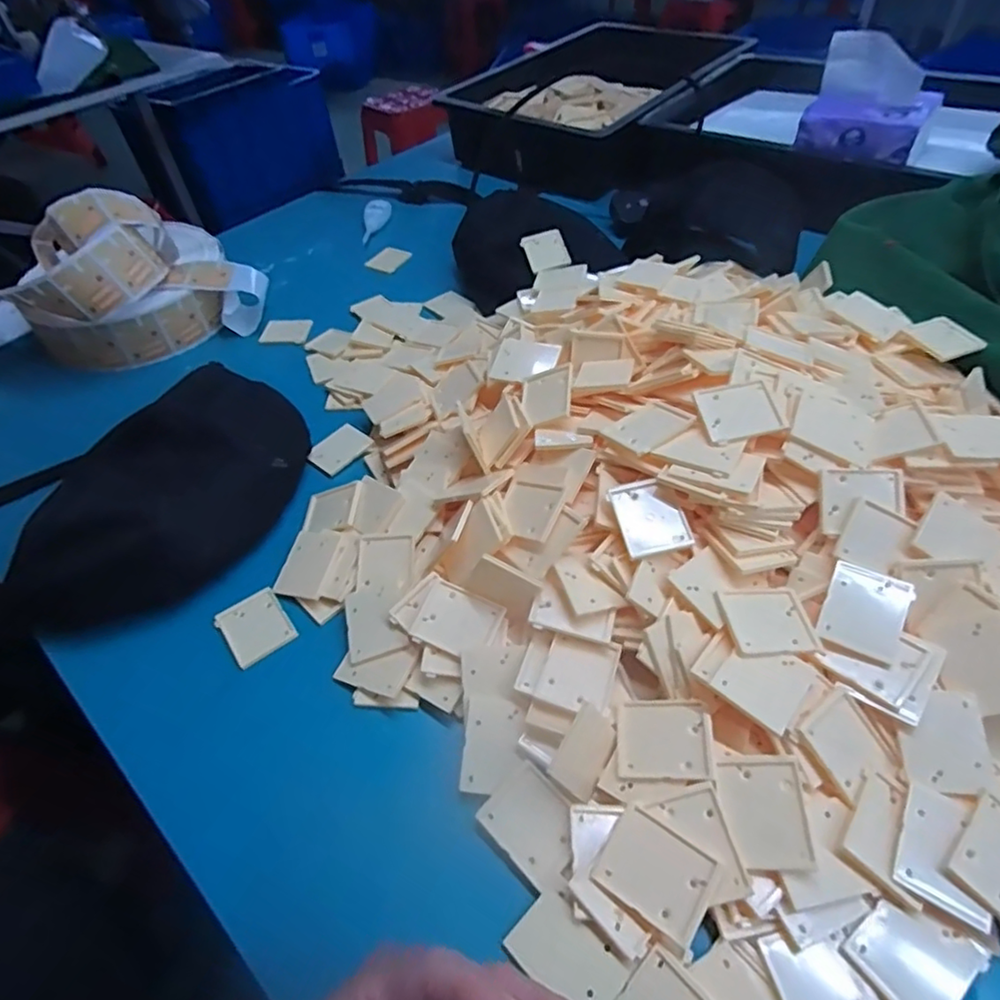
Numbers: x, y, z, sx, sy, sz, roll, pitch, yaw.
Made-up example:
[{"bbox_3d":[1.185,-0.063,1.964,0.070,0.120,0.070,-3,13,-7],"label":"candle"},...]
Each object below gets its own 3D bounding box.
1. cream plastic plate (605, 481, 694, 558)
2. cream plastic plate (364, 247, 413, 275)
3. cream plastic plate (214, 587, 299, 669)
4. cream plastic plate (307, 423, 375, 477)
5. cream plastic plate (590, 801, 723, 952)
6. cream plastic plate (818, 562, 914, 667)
[{"bbox_3d":[0.094,0.010,0.382,0.041,0.007,0.048,-11,60,-10],"label":"cream plastic plate"},{"bbox_3d":[-0.143,-0.310,0.780,0.039,0.005,0.053,26,58,5],"label":"cream plastic plate"},{"bbox_3d":[-0.172,0.089,0.425,0.043,0.006,0.050,-33,52,-22],"label":"cream plastic plate"},{"bbox_3d":[-0.144,-0.047,0.546,0.041,0.007,0.057,27,56,27],"label":"cream plastic plate"},{"bbox_3d":[0.076,0.180,0.292,0.050,0.004,0.040,25,66,28],"label":"cream plastic plate"},{"bbox_3d":[0.213,0.064,0.351,0.042,0.004,0.050,21,72,22],"label":"cream plastic plate"}]

